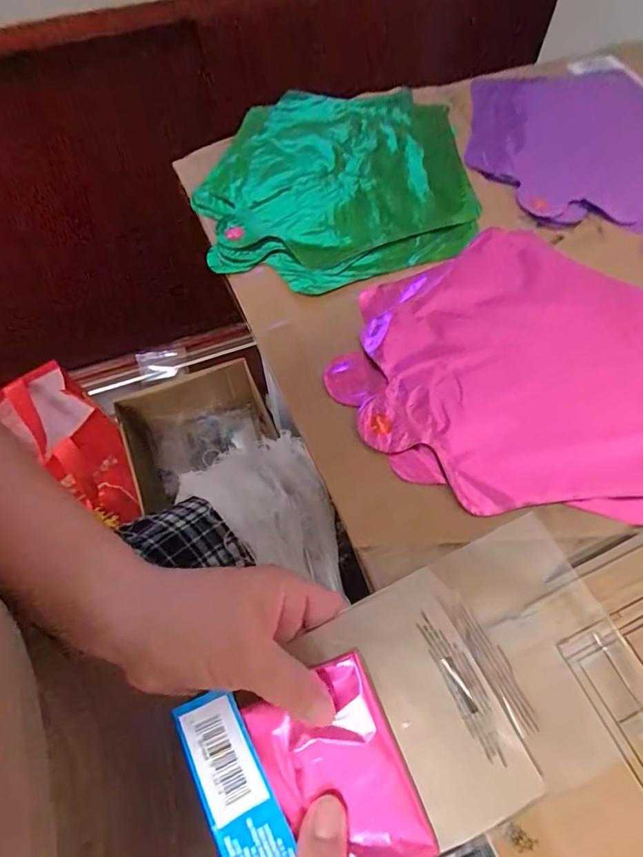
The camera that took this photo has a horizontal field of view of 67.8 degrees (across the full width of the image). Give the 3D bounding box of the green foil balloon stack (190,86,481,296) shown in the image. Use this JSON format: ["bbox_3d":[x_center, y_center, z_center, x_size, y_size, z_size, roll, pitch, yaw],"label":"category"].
[{"bbox_3d":[0.014,-0.227,0.438,0.238,0.017,0.251,-4,62,-3],"label":"green foil balloon stack"}]

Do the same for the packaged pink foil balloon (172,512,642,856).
[{"bbox_3d":[0.055,0.138,0.238,0.224,0.028,0.116,-23,65,-12],"label":"packaged pink foil balloon"}]

